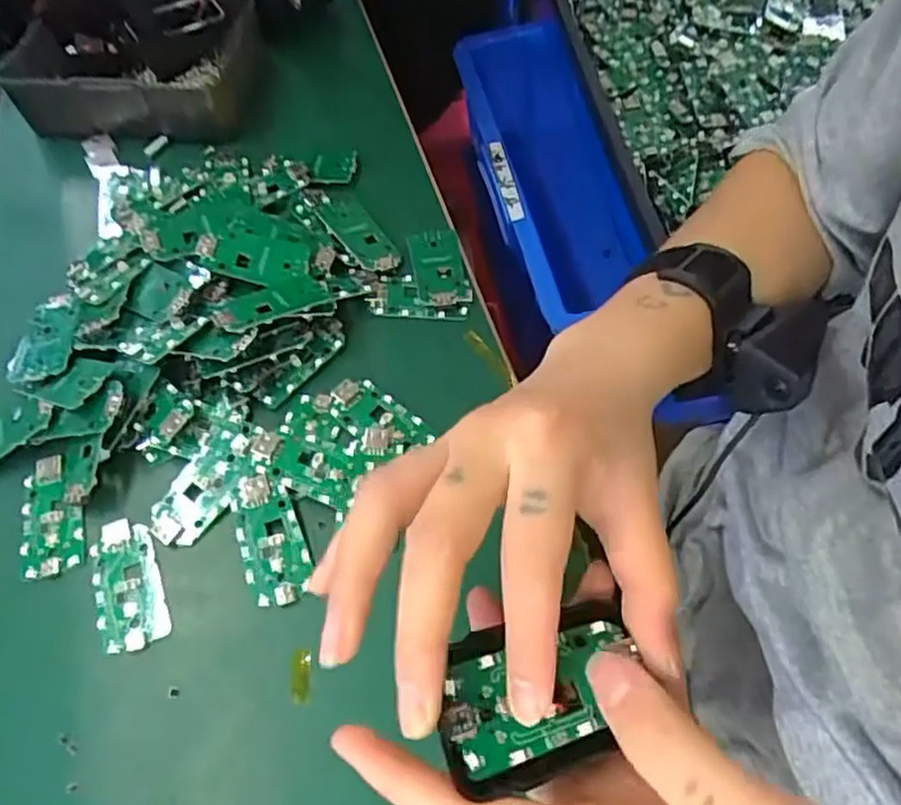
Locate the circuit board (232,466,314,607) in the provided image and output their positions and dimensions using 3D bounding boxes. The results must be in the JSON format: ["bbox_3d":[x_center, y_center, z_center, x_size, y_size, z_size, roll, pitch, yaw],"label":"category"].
[{"bbox_3d":[-0.091,0.066,0.334,0.031,0.006,0.066,-22,62,-8],"label":"circuit board"}]

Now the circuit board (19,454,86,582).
[{"bbox_3d":[-0.207,0.059,0.348,0.032,0.005,0.064,-14,61,-3],"label":"circuit board"}]

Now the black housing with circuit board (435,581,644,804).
[{"bbox_3d":[0.028,0.089,0.207,0.064,0.007,0.043,-16,63,-4],"label":"black housing with circuit board"}]

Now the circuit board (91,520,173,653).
[{"bbox_3d":[-0.158,0.088,0.329,0.031,0.004,0.065,-21,62,-7],"label":"circuit board"}]

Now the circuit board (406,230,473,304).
[{"bbox_3d":[-0.007,-0.085,0.416,0.032,0.006,0.059,-12,61,-2],"label":"circuit board"}]

